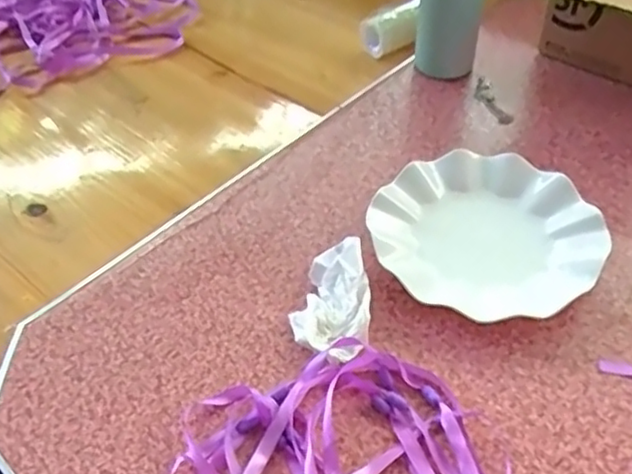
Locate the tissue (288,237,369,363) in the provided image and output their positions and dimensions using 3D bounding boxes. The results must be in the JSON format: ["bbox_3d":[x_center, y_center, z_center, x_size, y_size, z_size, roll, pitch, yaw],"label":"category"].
[{"bbox_3d":[0.012,0.047,0.504,0.057,0.029,0.099,4,47,6],"label":"tissue"}]

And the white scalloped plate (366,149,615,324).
[{"bbox_3d":[0.141,-0.007,0.544,0.181,0.024,0.166,-1,46,1],"label":"white scalloped plate"}]

